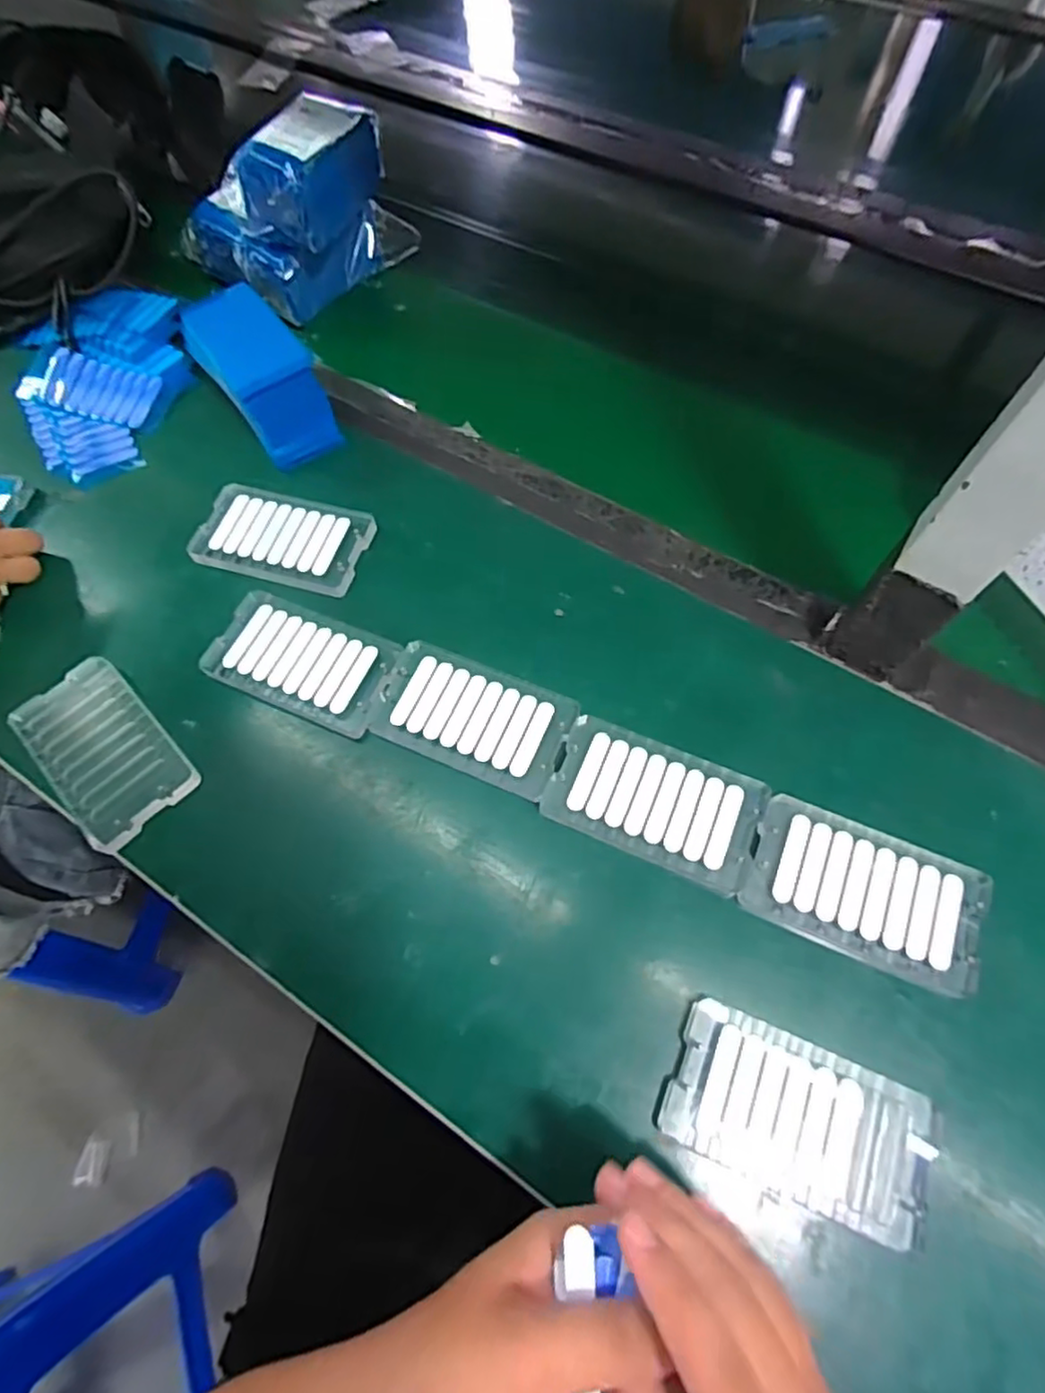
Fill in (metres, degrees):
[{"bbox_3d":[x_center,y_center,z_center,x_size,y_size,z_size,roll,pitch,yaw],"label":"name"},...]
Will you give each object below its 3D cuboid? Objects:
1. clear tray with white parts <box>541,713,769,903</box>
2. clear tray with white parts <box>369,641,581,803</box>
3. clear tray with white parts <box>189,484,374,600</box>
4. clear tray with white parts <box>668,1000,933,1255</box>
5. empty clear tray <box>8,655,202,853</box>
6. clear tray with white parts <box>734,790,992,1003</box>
[{"bbox_3d":[0.078,0.063,0.389,0.118,0.012,0.070,22,67,12],"label":"clear tray with white parts"},{"bbox_3d":[-0.032,0.013,0.416,0.122,0.008,0.070,21,67,12],"label":"clear tray with white parts"},{"bbox_3d":[-0.174,-0.118,0.483,0.122,0.012,0.074,16,66,10],"label":"clear tray with white parts"},{"bbox_3d":[0.136,0.207,0.322,0.121,0.011,0.067,21,67,12],"label":"clear tray with white parts"},{"bbox_3d":[-0.269,0.035,0.420,0.124,0.014,0.072,41,72,19],"label":"empty clear tray"},{"bbox_3d":[0.189,0.109,0.364,0.122,0.013,0.071,22,67,12],"label":"clear tray with white parts"}]

